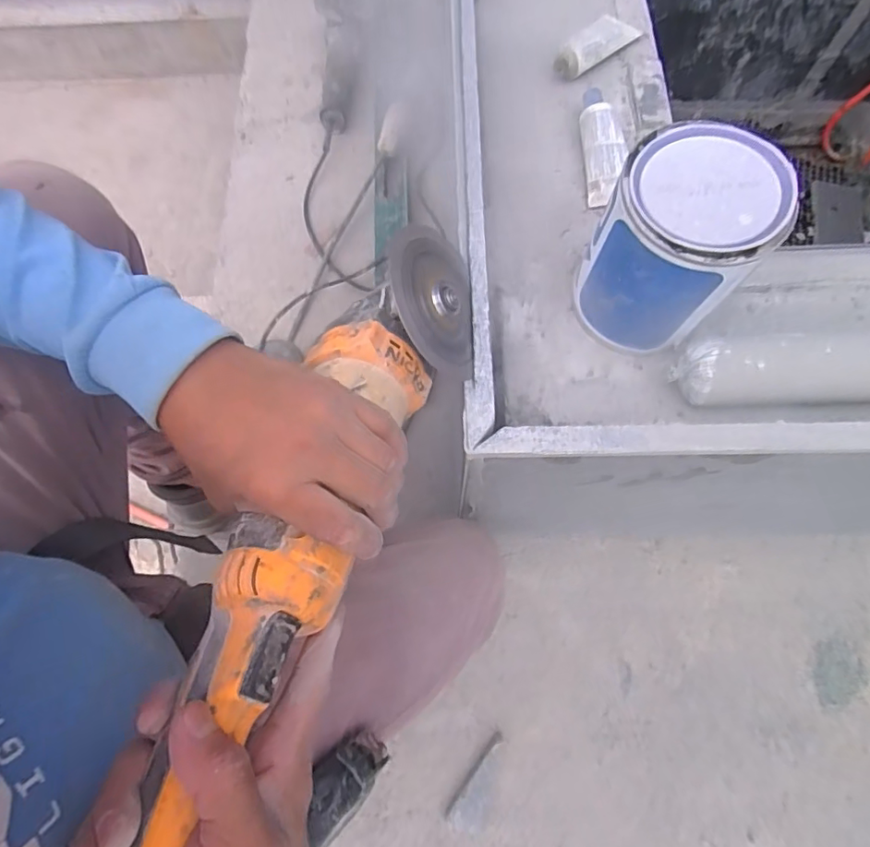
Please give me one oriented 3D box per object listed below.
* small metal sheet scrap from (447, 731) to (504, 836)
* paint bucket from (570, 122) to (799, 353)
[{"bbox_3d":[0.054,0.437,0.655,0.046,0.023,0.109,24,73,9],"label":"small metal sheet scrap"},{"bbox_3d":[0.160,-0.114,0.367,0.093,0.123,0.093,0,71,1],"label":"paint bucket"}]

